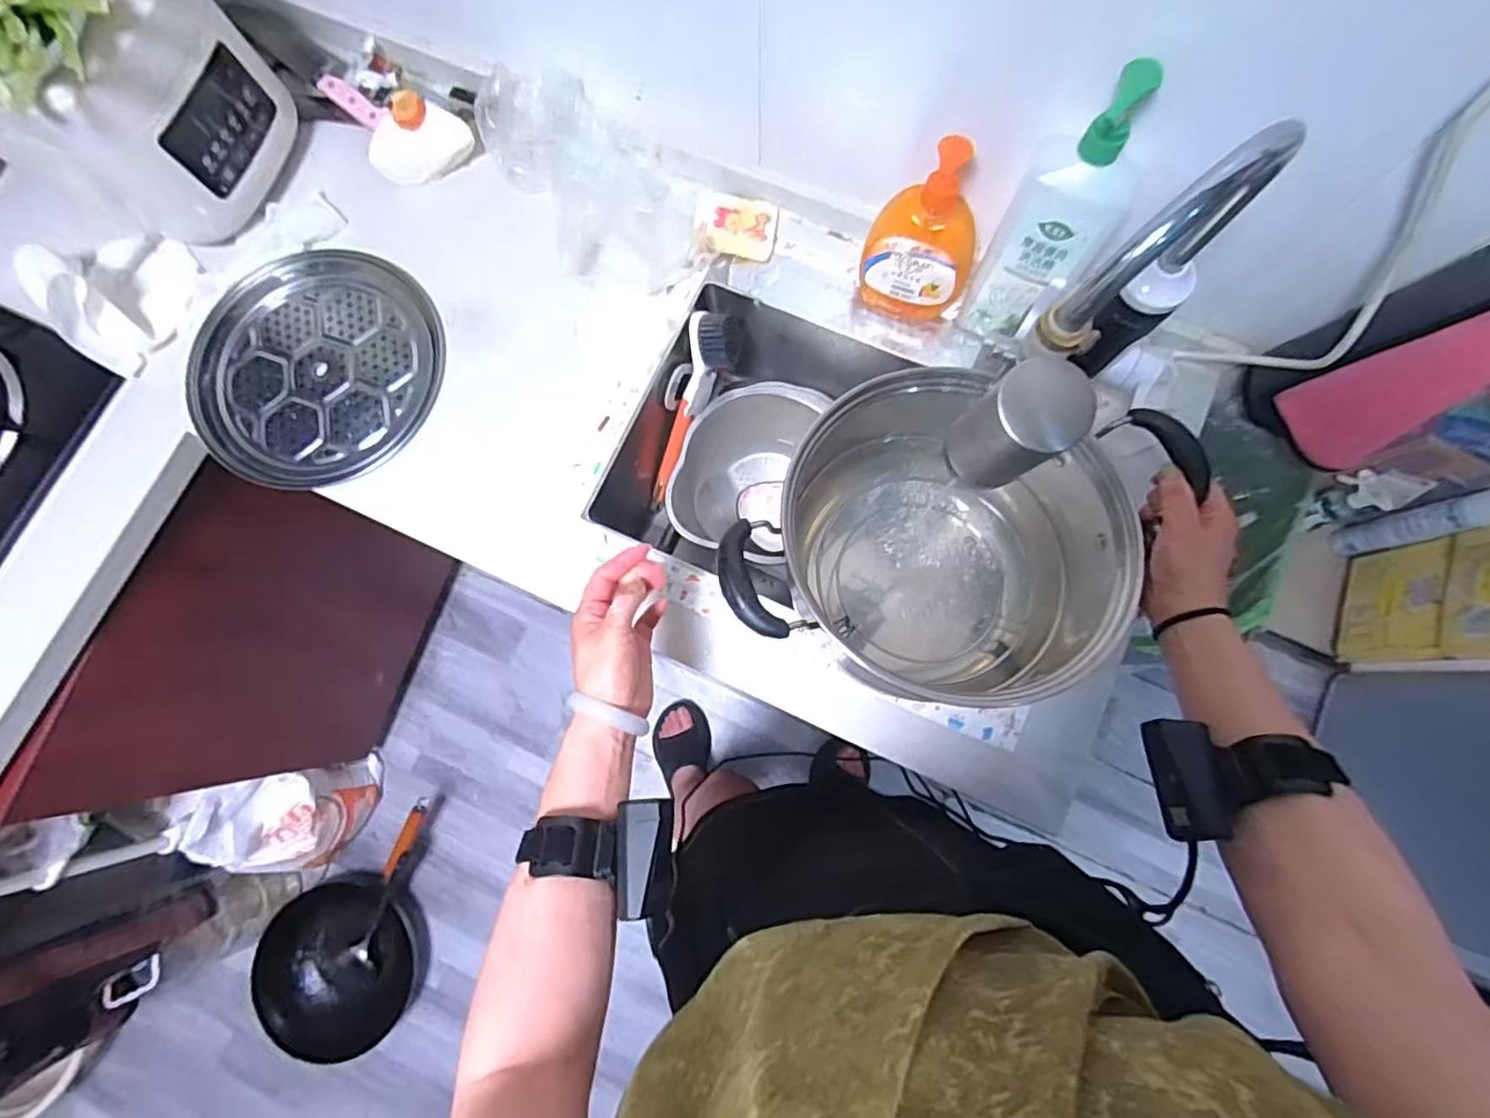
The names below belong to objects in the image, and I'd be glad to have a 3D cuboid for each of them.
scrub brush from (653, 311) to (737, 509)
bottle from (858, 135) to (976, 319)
[{"bbox_3d":[-0.076,-0.172,0.779,0.059,0.058,0.251,29,124,6],"label":"scrub brush"},{"bbox_3d":[0.177,-0.324,0.637,0.106,0.186,0.069,13,80,4],"label":"bottle"}]

